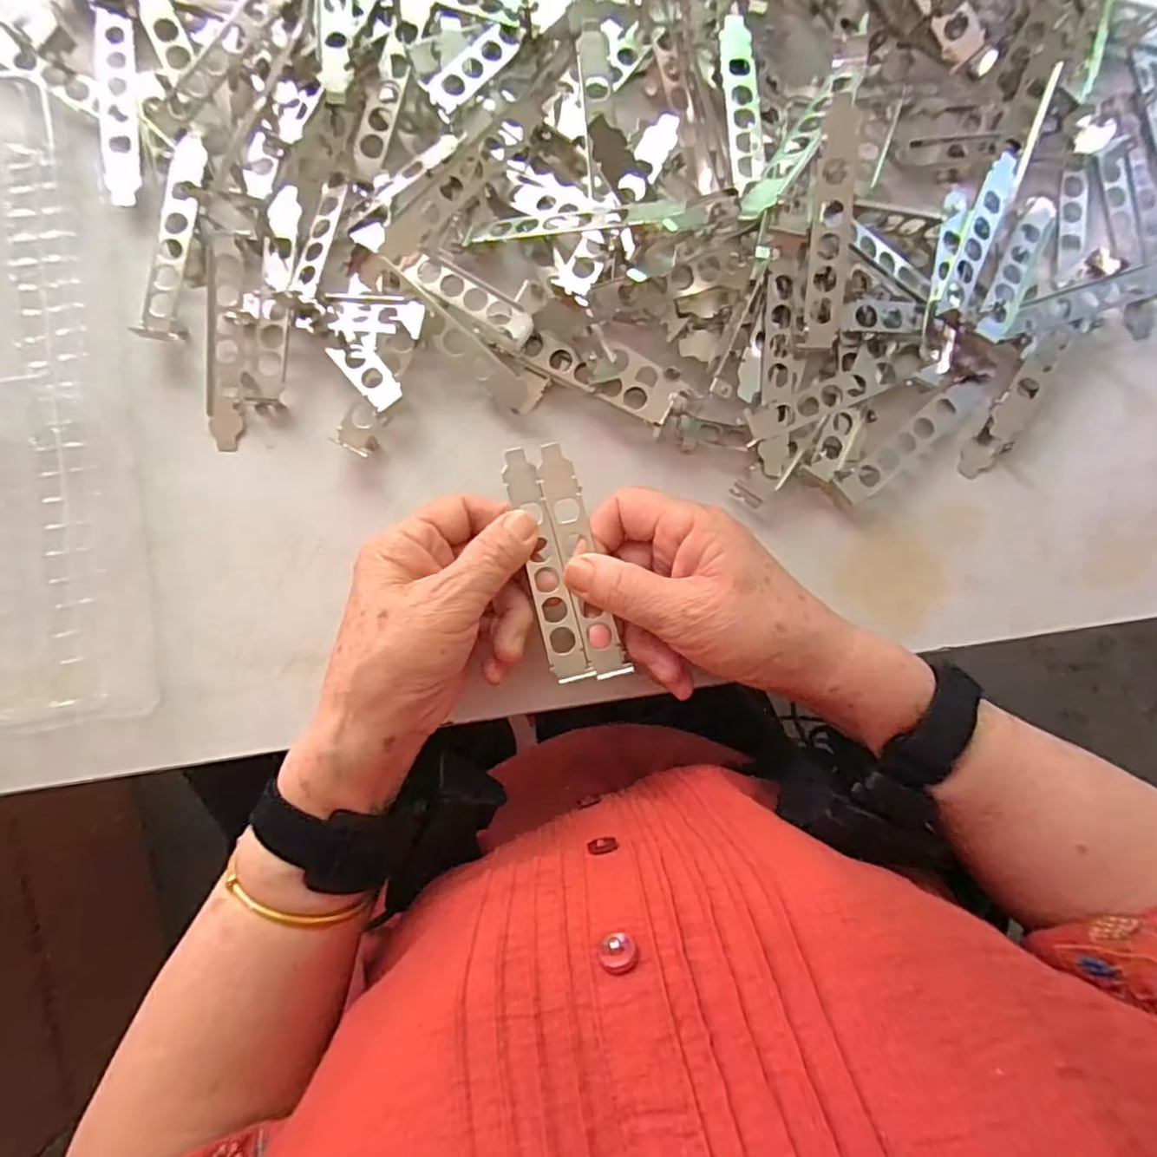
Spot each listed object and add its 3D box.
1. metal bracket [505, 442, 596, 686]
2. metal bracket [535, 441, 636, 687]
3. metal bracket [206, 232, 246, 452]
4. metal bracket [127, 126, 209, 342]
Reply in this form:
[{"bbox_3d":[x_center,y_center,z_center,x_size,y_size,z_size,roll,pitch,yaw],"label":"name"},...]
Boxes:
[{"bbox_3d":[-0.017,-0.008,0.310,0.020,0.004,0.119,-14,83,-3],"label":"metal bracket"},{"bbox_3d":[0.001,-0.009,0.311,0.019,0.004,0.120,-14,84,-3],"label":"metal bracket"},{"bbox_3d":[-0.195,-0.131,0.342,0.020,0.008,0.118,0,87,-3],"label":"metal bracket"},{"bbox_3d":[-0.224,-0.190,0.342,0.021,0.009,0.119,6,86,-2],"label":"metal bracket"}]

